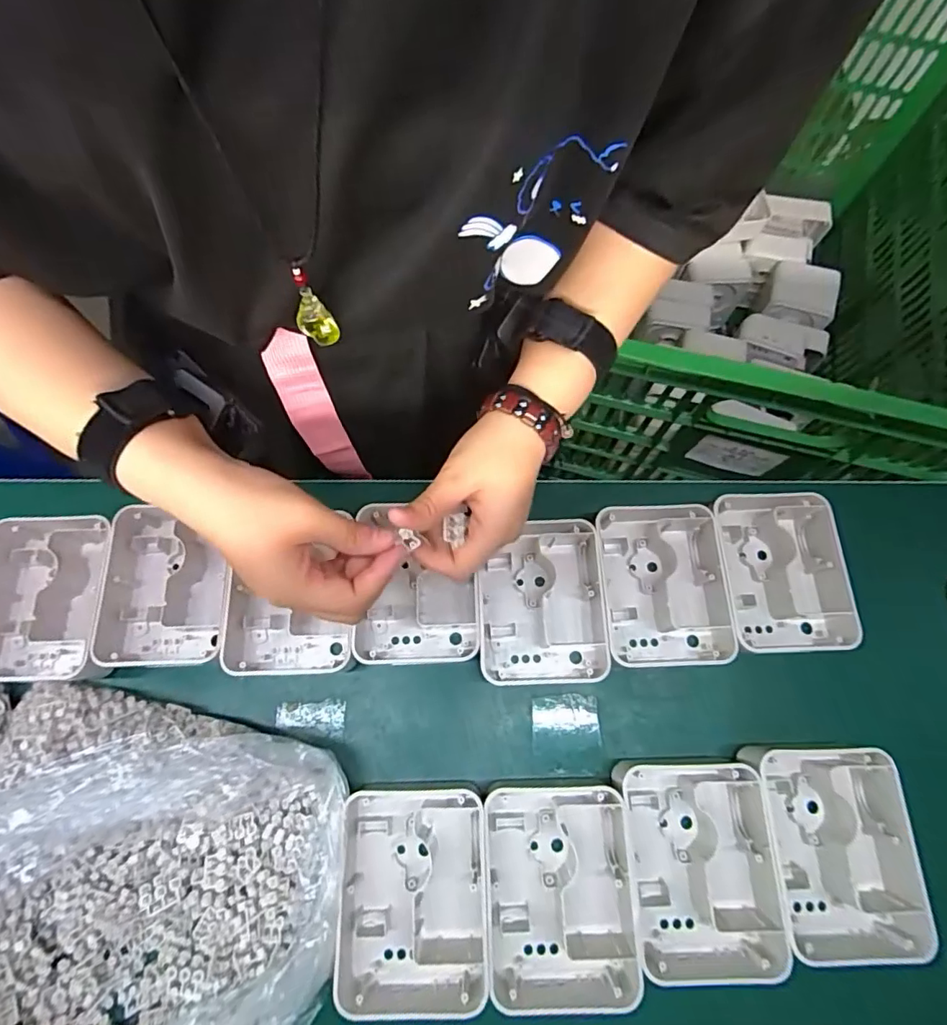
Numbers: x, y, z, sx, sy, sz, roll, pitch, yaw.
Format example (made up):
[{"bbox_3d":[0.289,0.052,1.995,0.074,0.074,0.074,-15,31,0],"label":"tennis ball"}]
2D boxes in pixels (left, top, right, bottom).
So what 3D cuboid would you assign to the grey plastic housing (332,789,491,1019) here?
[{"bbox_3d":[-0.042,0.266,0.367,0.101,0.046,0.135,-2,73,-2],"label":"grey plastic housing"}]

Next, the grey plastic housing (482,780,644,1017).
[{"bbox_3d":[0.058,0.262,0.366,0.098,0.036,0.135,-1,73,-1],"label":"grey plastic housing"}]

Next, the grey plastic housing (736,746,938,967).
[{"bbox_3d":[0.252,0.239,0.375,0.097,0.041,0.135,-2,73,-2],"label":"grey plastic housing"}]

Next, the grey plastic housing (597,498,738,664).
[{"bbox_3d":[0.153,0.059,0.437,0.102,0.039,0.129,-2,73,-2],"label":"grey plastic housing"}]

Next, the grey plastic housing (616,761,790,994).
[{"bbox_3d":[0.155,0.251,0.371,0.095,0.037,0.137,-2,73,-2],"label":"grey plastic housing"}]

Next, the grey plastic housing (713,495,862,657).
[{"bbox_3d":[0.250,0.048,0.440,0.100,0.039,0.132,-1,73,-1],"label":"grey plastic housing"}]

